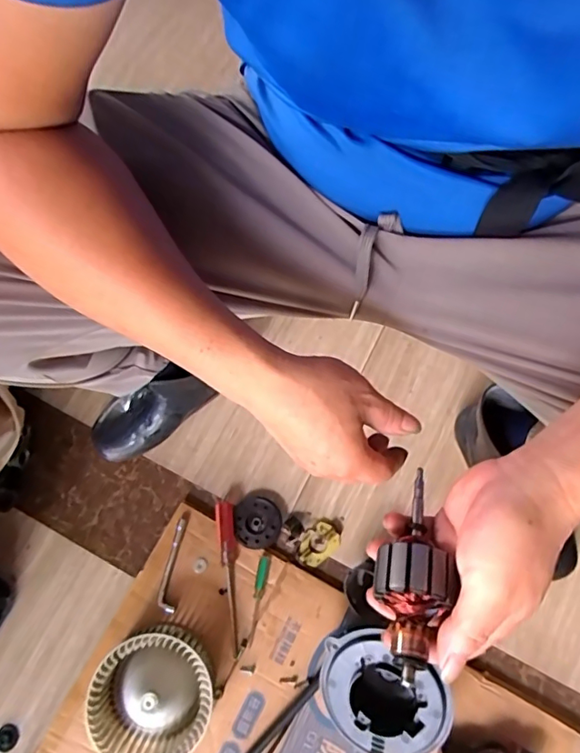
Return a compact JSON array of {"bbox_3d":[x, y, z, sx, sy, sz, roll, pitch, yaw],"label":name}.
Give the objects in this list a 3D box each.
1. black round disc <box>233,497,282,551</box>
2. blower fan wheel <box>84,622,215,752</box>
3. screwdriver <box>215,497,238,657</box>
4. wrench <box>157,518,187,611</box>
[{"bbox_3d":[-0.045,0.207,0.728,0.064,0.023,0.070,0,77,0],"label":"black round disc"},{"bbox_3d":[-0.164,0.390,0.626,0.137,0.077,0.137,0,77,0],"label":"blower fan wheel"},{"bbox_3d":[-0.083,0.269,0.687,0.025,0.020,0.195,-6,77,-1],"label":"screwdriver"},{"bbox_3d":[-0.161,0.254,0.694,0.024,0.015,0.119,5,77,2],"label":"wrench"}]

